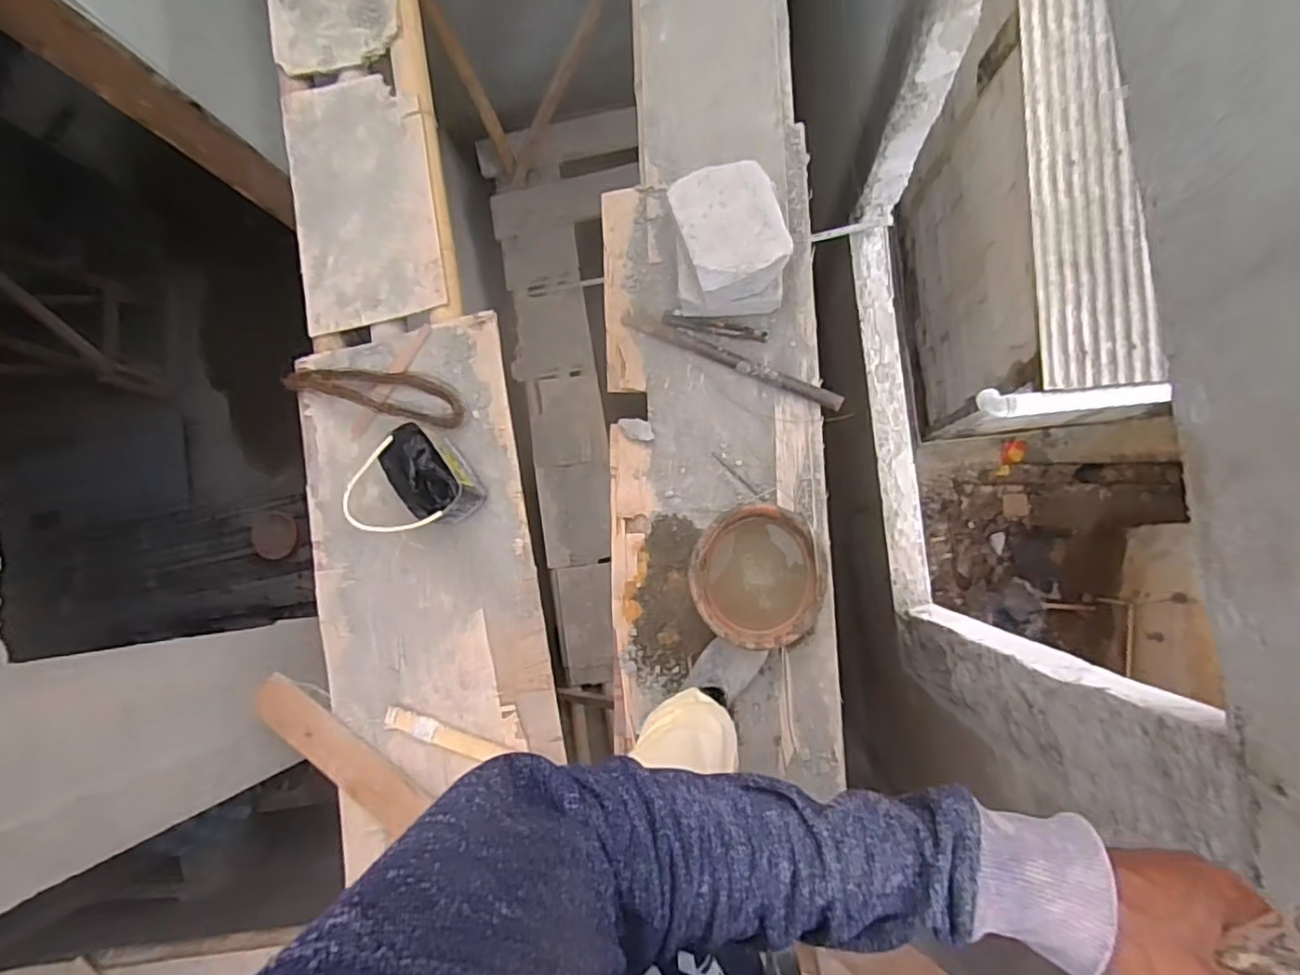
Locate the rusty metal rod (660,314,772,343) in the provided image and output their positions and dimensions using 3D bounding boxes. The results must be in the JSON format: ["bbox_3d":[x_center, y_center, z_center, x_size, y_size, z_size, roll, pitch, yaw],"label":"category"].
[{"bbox_3d":[0.135,-0.331,1.331,0.214,0.012,0.029,13,87,9],"label":"rusty metal rod"}]

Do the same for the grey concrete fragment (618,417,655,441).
[{"bbox_3d":[-0.028,-0.120,1.313,0.078,0.007,0.040,22,88,9],"label":"grey concrete fragment"}]

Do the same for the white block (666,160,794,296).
[{"bbox_3d":[0.155,-0.473,1.193,0.187,0.112,0.216,-19,83,6],"label":"white block"}]

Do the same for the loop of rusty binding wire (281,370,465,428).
[{"bbox_3d":[-0.595,-0.216,1.404,0.412,0.029,0.095,14,87,9],"label":"loop of rusty binding wire"}]

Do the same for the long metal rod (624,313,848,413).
[{"bbox_3d":[0.164,-0.261,1.318,0.475,0.018,0.033,24,89,9],"label":"long metal rod"}]

